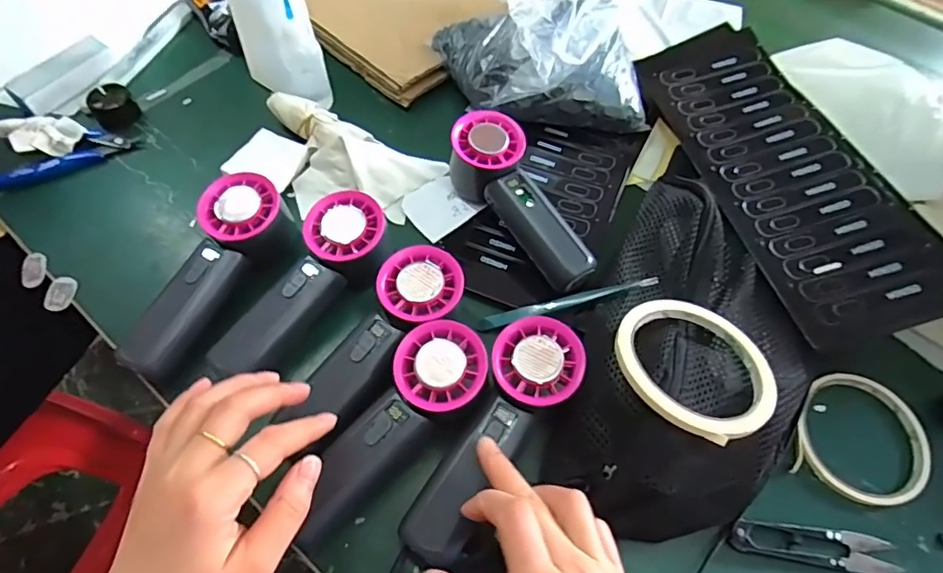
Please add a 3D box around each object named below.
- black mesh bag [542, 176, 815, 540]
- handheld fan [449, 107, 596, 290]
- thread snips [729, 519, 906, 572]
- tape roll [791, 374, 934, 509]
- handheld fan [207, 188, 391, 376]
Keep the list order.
[{"bbox_3d":[0.155,0.040,0.357,0.148,0.056,0.258,23,61,12],"label":"black mesh bag"},{"bbox_3d":[0.044,-0.067,0.426,0.059,0.053,0.156,-34,66,-20],"label":"handheld fan"},{"bbox_3d":[0.210,0.157,0.329,0.103,0.008,0.022,8,59,2],"label":"thread snips"},{"bbox_3d":[0.265,0.101,0.367,0.084,0.006,0.088,1,59,-2],"label":"tape roll"},{"bbox_3d":[-0.113,0.007,0.388,0.061,0.059,0.156,26,61,13],"label":"handheld fan"}]

